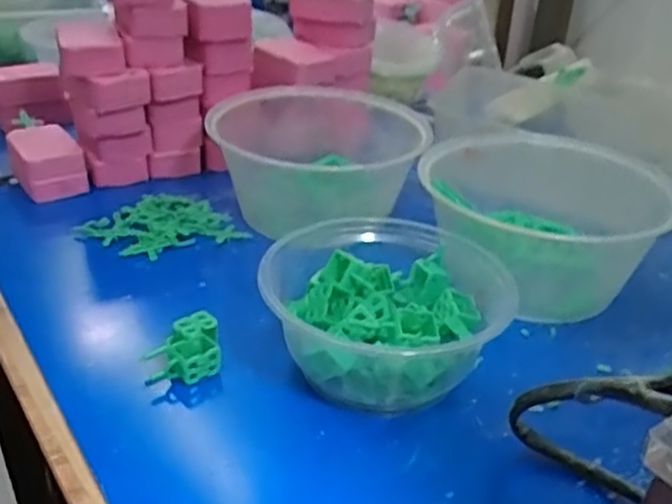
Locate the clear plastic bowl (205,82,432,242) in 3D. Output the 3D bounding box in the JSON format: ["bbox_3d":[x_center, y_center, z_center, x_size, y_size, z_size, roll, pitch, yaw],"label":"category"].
[{"bbox_3d":[-0.020,-0.081,0.577,0.159,0.070,0.158,-5,30,-13],"label":"clear plastic bowl"}]

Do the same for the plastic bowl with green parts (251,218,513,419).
[{"bbox_3d":[0.029,0.036,0.408,0.139,0.064,0.127,0,29,-5],"label":"plastic bowl with green parts"}]

